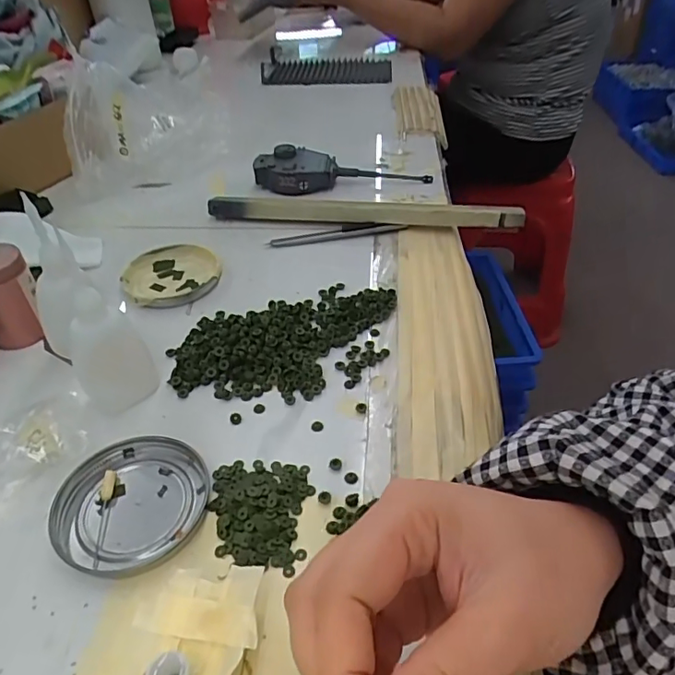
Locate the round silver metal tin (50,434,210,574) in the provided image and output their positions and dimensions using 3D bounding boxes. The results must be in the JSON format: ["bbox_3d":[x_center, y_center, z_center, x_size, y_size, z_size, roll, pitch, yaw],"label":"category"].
[{"bbox_3d":[-0.110,0.087,0.283,0.072,0.008,0.079,-1,41,1],"label":"round silver metal tin"}]

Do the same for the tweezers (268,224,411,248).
[{"bbox_3d":[-0.001,-0.097,0.492,0.127,0.011,0.014,-6,42,-6],"label":"tweezers"}]

